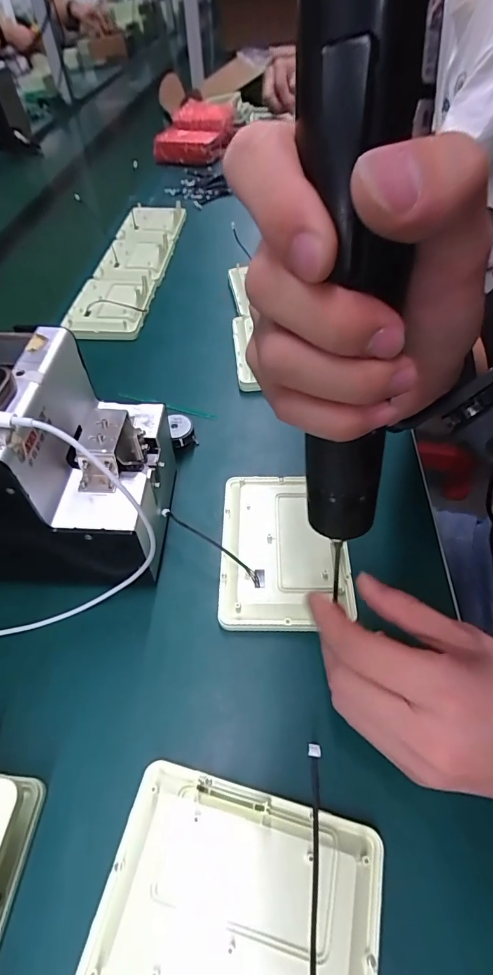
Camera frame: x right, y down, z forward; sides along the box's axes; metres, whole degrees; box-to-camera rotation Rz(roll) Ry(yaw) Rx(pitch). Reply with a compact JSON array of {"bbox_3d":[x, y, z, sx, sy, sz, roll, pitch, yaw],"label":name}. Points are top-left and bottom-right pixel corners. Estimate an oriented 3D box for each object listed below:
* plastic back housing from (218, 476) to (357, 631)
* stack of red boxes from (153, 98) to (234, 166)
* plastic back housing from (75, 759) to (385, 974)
[{"bbox_3d":[0.029,0.046,0.341,0.096,0.025,0.135,-1,51,2],"label":"plastic back housing"},{"bbox_3d":[-0.120,-0.885,1.055,0.146,0.081,0.324,7,51,8],"label":"stack of red boxes"},{"bbox_3d":[-0.004,0.210,0.211,0.133,0.021,0.097,10,52,11],"label":"plastic back housing"}]

